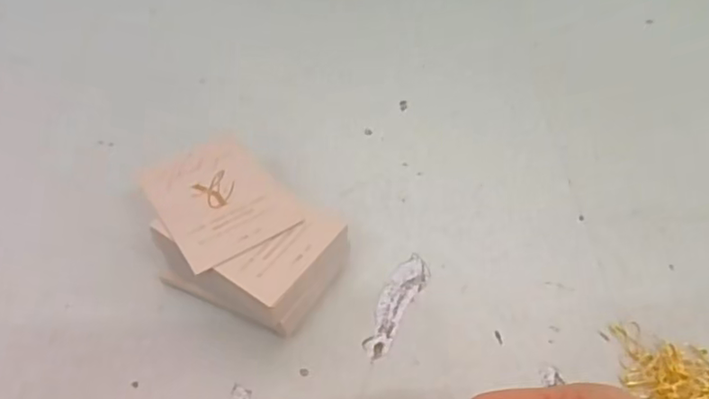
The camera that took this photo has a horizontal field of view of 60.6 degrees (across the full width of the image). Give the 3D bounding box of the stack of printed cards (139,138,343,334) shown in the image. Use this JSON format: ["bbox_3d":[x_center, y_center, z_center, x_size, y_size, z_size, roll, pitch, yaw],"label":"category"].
[{"bbox_3d":[-0.064,0.021,0.326,0.112,0.046,0.073,33,57,24],"label":"stack of printed cards"}]

